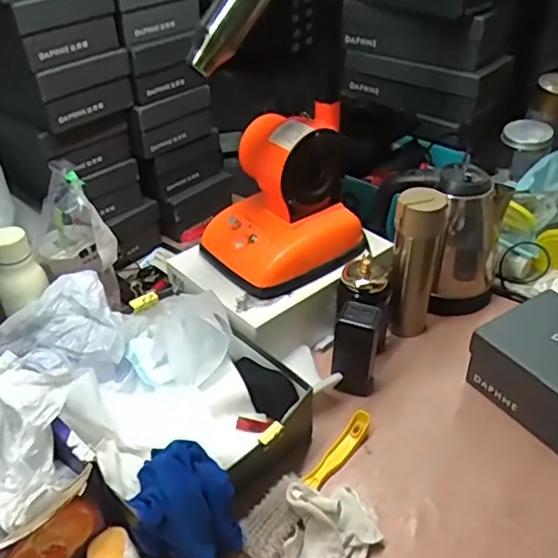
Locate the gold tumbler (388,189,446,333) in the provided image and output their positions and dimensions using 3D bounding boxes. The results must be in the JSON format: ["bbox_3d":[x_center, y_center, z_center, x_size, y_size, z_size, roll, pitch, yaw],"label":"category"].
[{"bbox_3d":[0.203,-0.023,0.881,0.068,0.241,0.066,6,38,10],"label":"gold tumbler"}]

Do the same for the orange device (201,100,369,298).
[{"bbox_3d":[0.008,-0.124,0.866,0.209,0.201,0.164,-26,44,-28],"label":"orange device"}]

